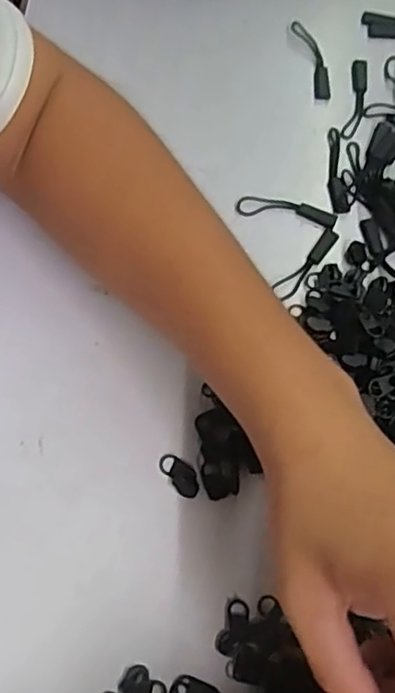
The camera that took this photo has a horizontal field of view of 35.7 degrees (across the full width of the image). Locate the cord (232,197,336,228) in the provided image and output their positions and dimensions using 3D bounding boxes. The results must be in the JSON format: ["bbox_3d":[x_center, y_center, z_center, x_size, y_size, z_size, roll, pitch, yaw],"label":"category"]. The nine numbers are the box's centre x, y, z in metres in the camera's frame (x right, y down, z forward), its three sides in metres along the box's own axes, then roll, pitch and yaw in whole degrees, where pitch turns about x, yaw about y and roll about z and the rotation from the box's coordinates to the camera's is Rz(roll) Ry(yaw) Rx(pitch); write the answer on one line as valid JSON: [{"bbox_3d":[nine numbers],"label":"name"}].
[{"bbox_3d":[0.054,-0.082,0.370,0.059,0.006,0.011,11,71,2],"label":"cord"}]

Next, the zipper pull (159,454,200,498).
[{"bbox_3d":[-0.009,0.066,0.316,0.013,0.004,0.025,-41,77,-14],"label":"zipper pull"}]

